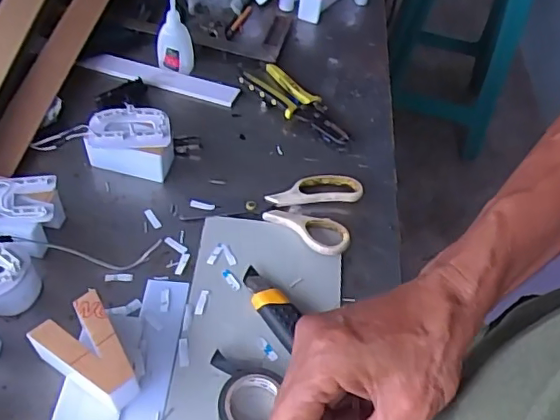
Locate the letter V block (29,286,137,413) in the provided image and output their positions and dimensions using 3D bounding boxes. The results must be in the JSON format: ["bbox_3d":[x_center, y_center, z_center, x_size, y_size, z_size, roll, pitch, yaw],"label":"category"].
[{"bbox_3d":[-0.149,0.120,0.441,0.056,0.048,0.086,-32,63,-28],"label":"letter V block"}]

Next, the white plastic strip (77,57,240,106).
[{"bbox_3d":[-0.151,-0.164,0.692,0.199,0.010,0.026,13,52,5],"label":"white plastic strip"}]

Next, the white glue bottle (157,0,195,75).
[{"bbox_3d":[-0.129,-0.214,0.678,0.045,0.095,0.038,-5,52,-10],"label":"white glue bottle"}]

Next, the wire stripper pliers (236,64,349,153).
[{"bbox_3d":[0.025,-0.130,0.678,0.155,0.024,0.059,39,58,23],"label":"wire stripper pliers"}]

